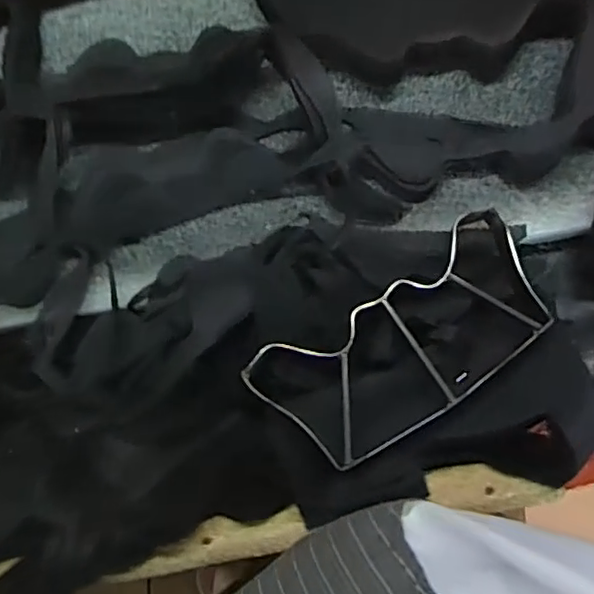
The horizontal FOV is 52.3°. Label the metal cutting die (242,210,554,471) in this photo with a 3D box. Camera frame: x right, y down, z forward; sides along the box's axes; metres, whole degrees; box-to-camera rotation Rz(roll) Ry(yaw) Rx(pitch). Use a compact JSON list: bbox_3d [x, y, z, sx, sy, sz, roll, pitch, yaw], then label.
[{"bbox_3d":[0.095,0.039,0.513,0.264,0.051,0.129,-33,83,-3],"label":"metal cutting die"}]

